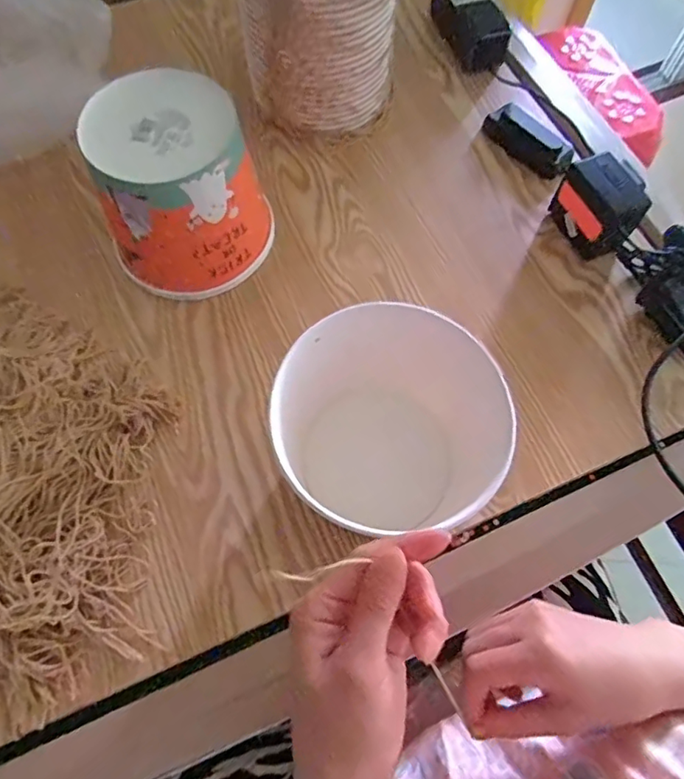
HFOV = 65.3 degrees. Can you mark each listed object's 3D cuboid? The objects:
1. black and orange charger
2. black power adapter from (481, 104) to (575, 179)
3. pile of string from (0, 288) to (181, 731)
[{"bbox_3d":[0.262,-0.182,0.537,0.056,0.076,0.087,-24,70,-11],"label":"black and orange charger"},{"bbox_3d":[0.216,-0.290,0.619,0.044,0.029,0.111,-40,74,-16],"label":"black power adapter"},{"bbox_3d":[-0.287,0.061,0.433,0.281,0.063,0.383,-14,69,-7],"label":"pile of string"}]

